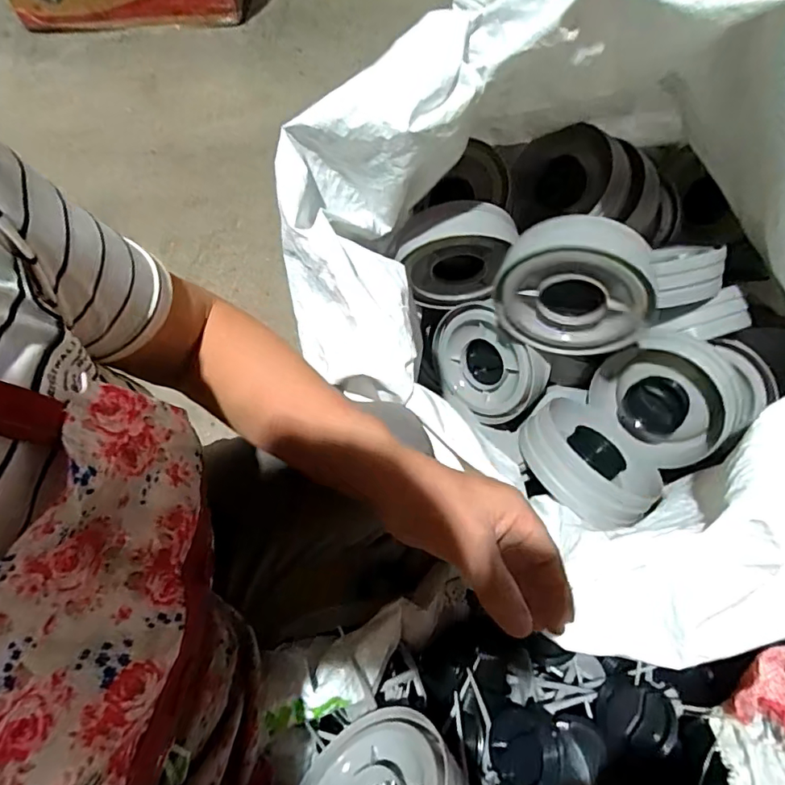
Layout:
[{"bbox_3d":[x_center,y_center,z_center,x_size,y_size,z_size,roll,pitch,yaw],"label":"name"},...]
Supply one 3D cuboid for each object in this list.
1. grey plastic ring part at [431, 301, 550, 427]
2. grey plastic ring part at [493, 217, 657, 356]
[{"bbox_3d":[0.138,-0.047,0.701,0.162,0.155,0.072,43,43,19],"label":"grey plastic ring part"},{"bbox_3d":[0.195,-0.110,0.547,0.156,0.158,0.053,15,64,6],"label":"grey plastic ring part"}]

